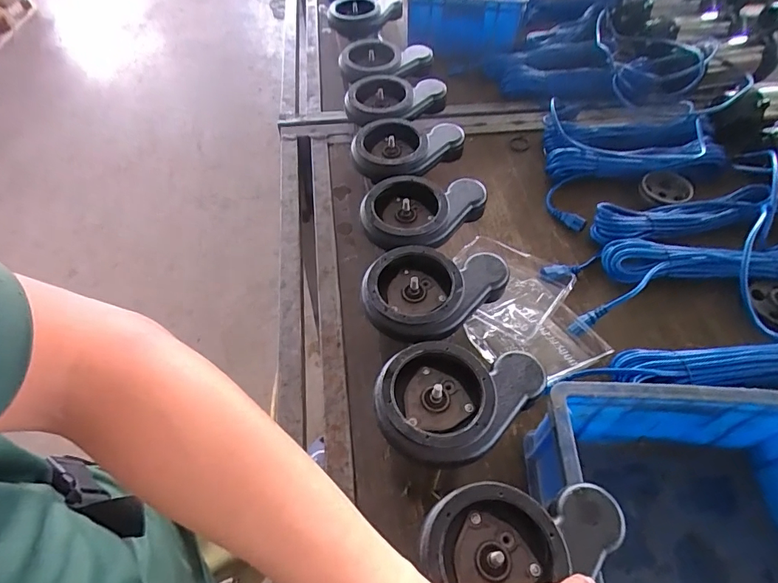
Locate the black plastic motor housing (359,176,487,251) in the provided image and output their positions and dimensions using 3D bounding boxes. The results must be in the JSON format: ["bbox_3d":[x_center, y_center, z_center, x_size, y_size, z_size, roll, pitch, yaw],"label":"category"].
[{"bbox_3d":[0.040,-0.113,0.598,0.123,0.034,0.160,37,62,25],"label":"black plastic motor housing"}]

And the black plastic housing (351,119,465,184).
[{"bbox_3d":[0.019,-0.220,0.678,0.125,0.034,0.156,34,60,23],"label":"black plastic housing"}]

